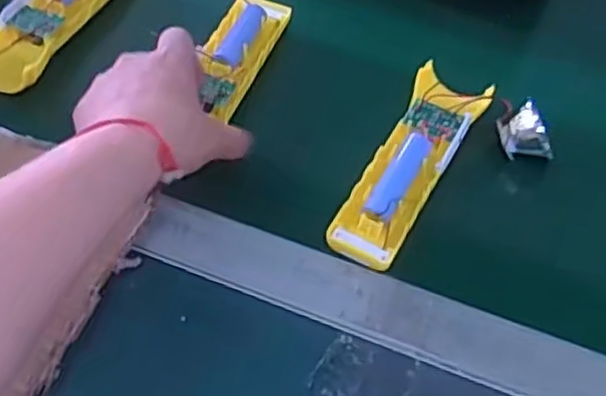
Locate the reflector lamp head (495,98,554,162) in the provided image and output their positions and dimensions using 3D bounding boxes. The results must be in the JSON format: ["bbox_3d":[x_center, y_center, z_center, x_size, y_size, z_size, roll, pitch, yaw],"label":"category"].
[{"bbox_3d":[0.147,-0.045,0.483,0.035,0.026,0.031,6,54,1],"label":"reflector lamp head"}]

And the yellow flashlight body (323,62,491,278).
[{"bbox_3d":[0.070,-0.023,0.464,0.049,0.024,0.151,24,57,13],"label":"yellow flashlight body"}]

